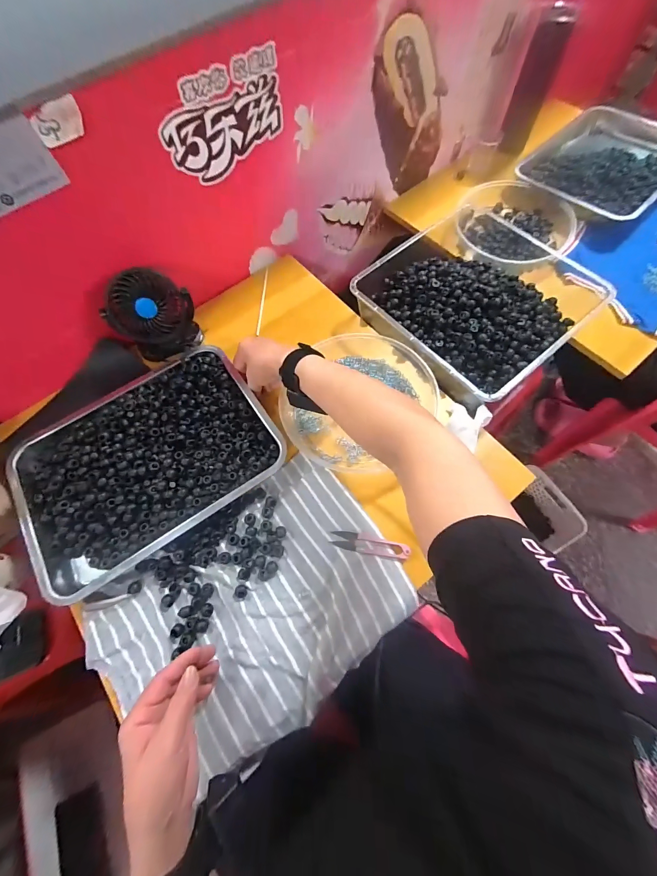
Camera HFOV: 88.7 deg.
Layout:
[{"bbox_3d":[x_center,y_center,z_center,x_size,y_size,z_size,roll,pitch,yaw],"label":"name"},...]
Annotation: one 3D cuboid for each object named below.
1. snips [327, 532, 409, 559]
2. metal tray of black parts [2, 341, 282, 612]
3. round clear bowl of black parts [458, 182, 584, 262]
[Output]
[{"bbox_3d":[0.056,0.141,0.444,0.102,0.004,0.023,8,69,6],"label":"snips"},{"bbox_3d":[-0.262,0.026,0.485,0.344,0.036,0.267,-33,70,-11],"label":"metal tray of black parts"},{"bbox_3d":[0.377,-0.437,0.678,0.236,0.058,0.218,-1,68,2],"label":"round clear bowl of black parts"}]

